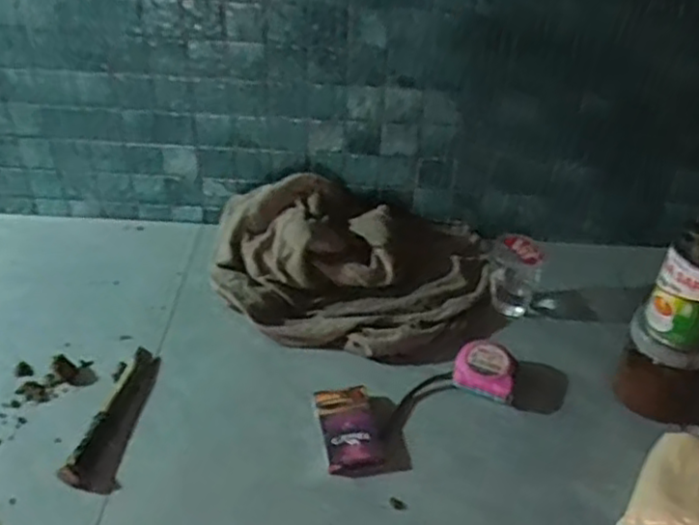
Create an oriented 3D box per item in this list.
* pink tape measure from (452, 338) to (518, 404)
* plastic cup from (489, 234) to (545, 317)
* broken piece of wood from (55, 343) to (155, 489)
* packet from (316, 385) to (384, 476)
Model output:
[{"bbox_3d":[0.158,0.124,0.827,0.070,0.036,0.062,17,41,18],"label":"pink tape measure"},{"bbox_3d":[0.213,0.010,0.933,0.066,0.091,0.074,11,39,11],"label":"plastic cup"},{"bbox_3d":[-0.252,0.156,0.766,0.025,0.016,0.181,9,39,8],"label":"broken piece of wood"},{"bbox_3d":[0.000,0.176,0.765,0.057,0.019,0.104,-6,39,-10],"label":"packet"}]

